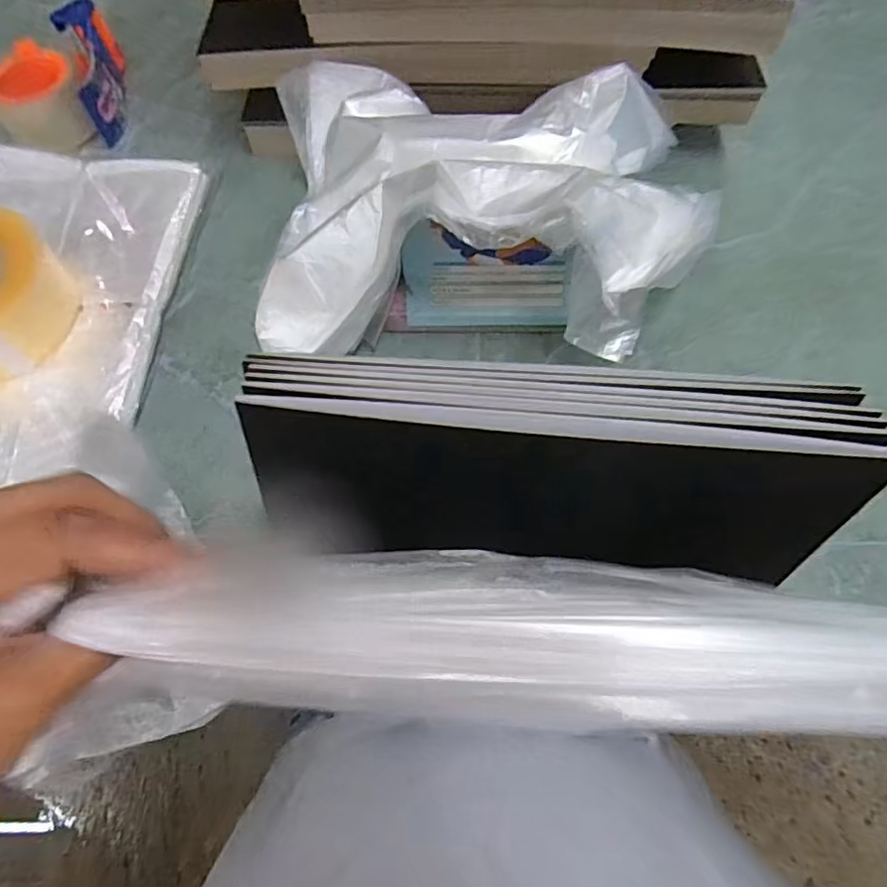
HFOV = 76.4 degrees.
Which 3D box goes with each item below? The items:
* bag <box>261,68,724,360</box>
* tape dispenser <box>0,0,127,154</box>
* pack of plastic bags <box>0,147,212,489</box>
[{"bbox_3d":[0.019,-0.187,0.434,0.317,0.132,0.224,4,65,3],"label":"bag"},{"bbox_3d":[-0.387,-0.364,0.560,0.111,0.057,0.152,-12,67,-6],"label":"tape dispenser"},{"bbox_3d":[-0.340,-0.111,0.459,0.221,0.035,0.330,2,65,2],"label":"pack of plastic bags"}]

